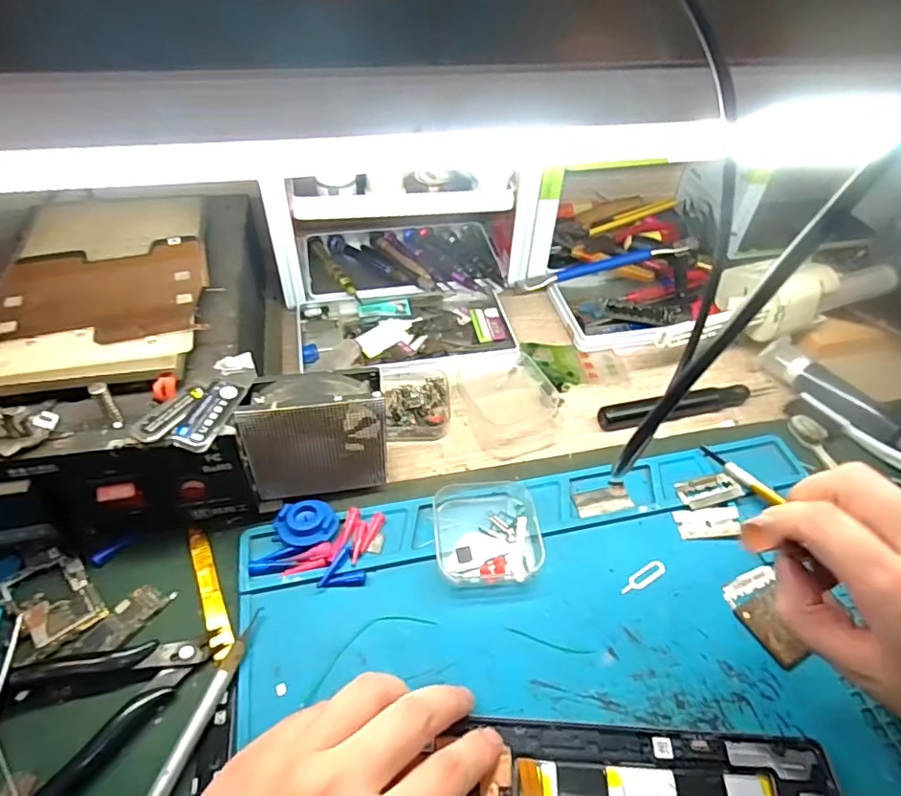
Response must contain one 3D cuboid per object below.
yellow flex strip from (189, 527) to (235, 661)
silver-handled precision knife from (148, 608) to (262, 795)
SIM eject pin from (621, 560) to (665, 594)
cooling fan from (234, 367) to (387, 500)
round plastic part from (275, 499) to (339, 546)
[{"bbox_3d":[-0.136,0.108,0.316,0.012,0.004,0.081,-12,48,-26],"label":"yellow flex strip"},{"bbox_3d":[-0.124,0.169,0.255,0.011,0.009,0.135,14,48,11],"label":"silver-handled precision knife"},{"bbox_3d":[0.114,0.107,0.330,0.033,0.004,0.010,-27,58,-19],"label":"SIM eject pin"},{"bbox_3d":[-0.080,0.024,0.336,0.081,0.085,0.028,-10,48,-11],"label":"cooling fan"},{"bbox_3d":[-0.088,0.075,0.337,0.037,0.007,0.029,-14,50,-15],"label":"round plastic part"}]

